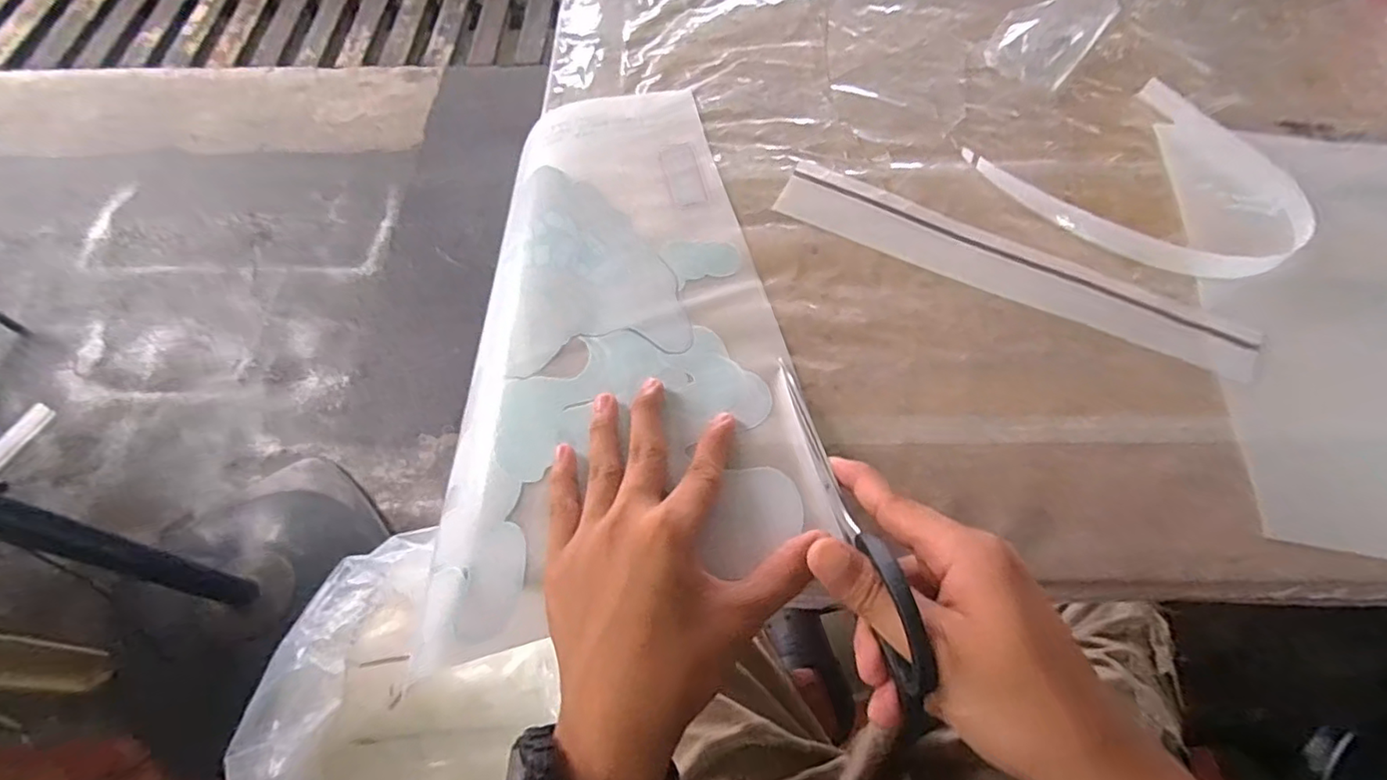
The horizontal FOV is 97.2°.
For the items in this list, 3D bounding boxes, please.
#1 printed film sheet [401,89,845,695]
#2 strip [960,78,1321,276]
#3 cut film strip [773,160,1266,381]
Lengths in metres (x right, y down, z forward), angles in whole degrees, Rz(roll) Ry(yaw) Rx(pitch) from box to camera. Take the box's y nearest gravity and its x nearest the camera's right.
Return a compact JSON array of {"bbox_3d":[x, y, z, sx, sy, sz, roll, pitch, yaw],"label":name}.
[{"bbox_3d":[-0.060,-0.047,0.379,0.205,0.016,0.364,-10,63,-2],"label":"printed film sheet"},{"bbox_3d":[0.306,-0.135,0.408,0.175,0.013,0.166,-23,63,-11],"label":"strip"},{"bbox_3d":[0.194,-0.079,0.386,0.290,0.006,0.052,26,64,15],"label":"cut film strip"}]

